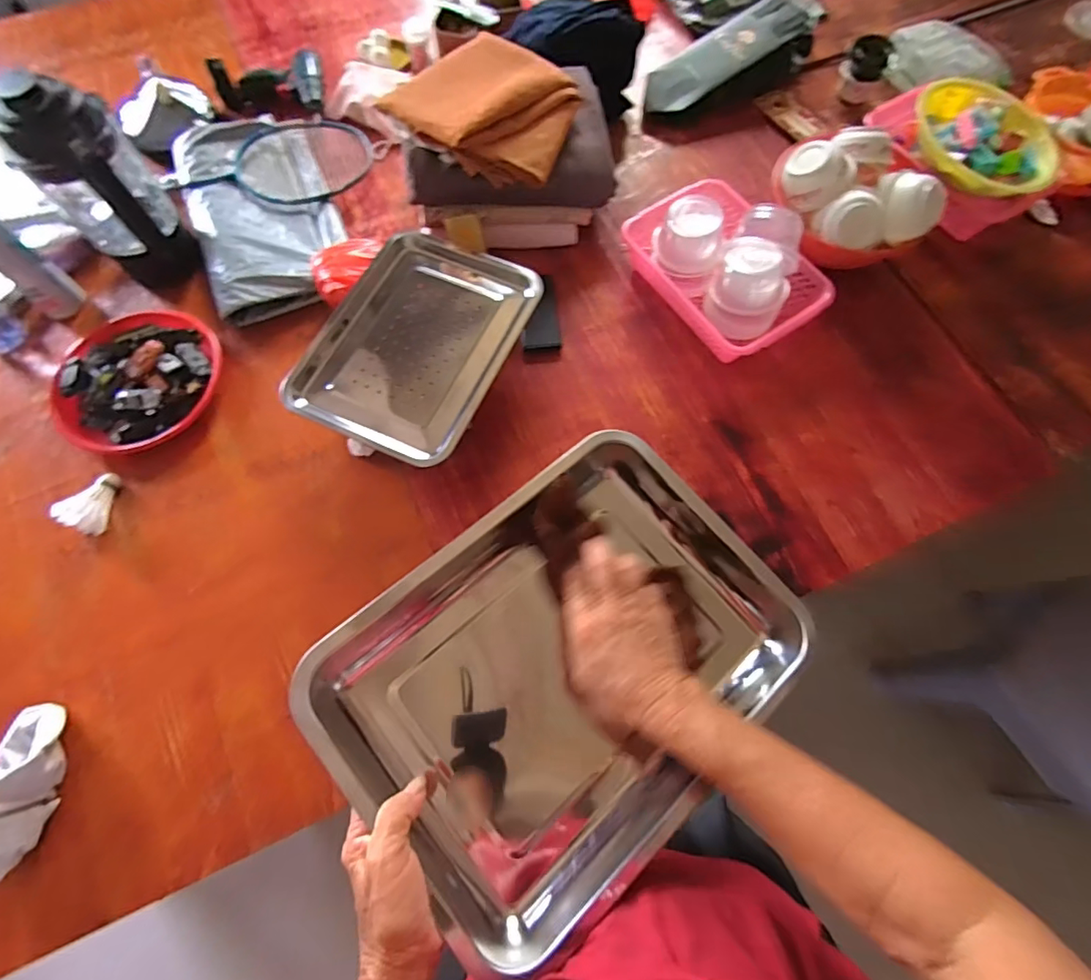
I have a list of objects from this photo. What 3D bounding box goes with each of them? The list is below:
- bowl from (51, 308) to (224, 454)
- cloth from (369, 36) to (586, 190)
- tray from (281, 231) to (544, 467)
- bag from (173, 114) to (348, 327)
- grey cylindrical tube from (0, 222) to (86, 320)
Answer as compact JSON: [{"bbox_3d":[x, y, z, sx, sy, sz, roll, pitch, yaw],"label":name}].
[{"bbox_3d":[-0.637,-0.170,0.837,0.237,0.053,0.235,0,69,1],"label":"bowl"},{"bbox_3d":[-0.085,-0.595,0.834,0.262,0.068,0.244,31,72,11],"label":"cloth"},{"bbox_3d":[-0.186,-0.217,0.785,0.267,0.027,0.349,22,71,9],"label":"tray"},{"bbox_3d":[-0.511,-0.510,0.970,0.237,0.043,0.453,-22,71,-7],"label":"bag"},{"bbox_3d":[-0.815,-0.357,0.809,0.052,0.217,0.066,32,73,12],"label":"grey cylindrical tube"}]

